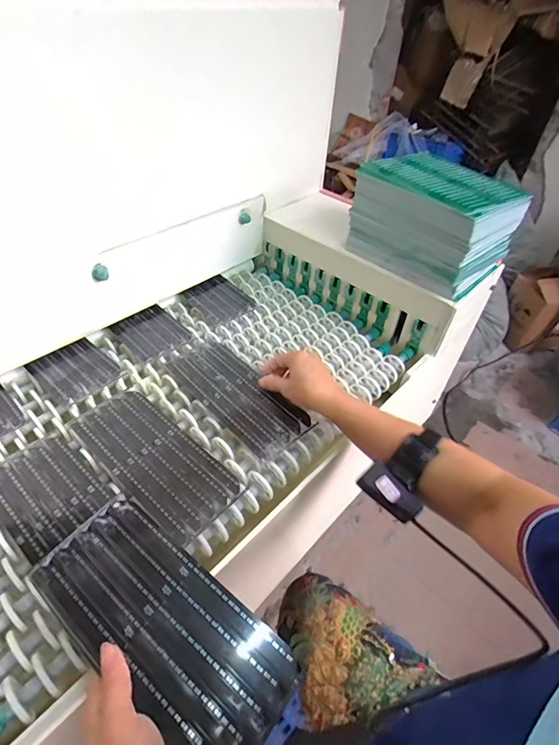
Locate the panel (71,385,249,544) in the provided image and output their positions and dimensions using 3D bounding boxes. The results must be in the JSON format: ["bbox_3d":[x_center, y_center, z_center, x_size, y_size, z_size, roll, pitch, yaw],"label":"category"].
[{"bbox_3d":[-0.158,0.102,0.506,0.229,0.009,0.098,32,50,27],"label":"panel"}]

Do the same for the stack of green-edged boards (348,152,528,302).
[{"bbox_3d":[0.240,-0.238,0.656,0.148,0.142,0.215,-27,51,-29],"label":"stack of green-edged boards"}]

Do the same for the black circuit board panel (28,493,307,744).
[{"bbox_3d":[-0.101,0.206,0.341,0.232,0.009,0.102,31,49,23],"label":"black circuit board panel"}]

